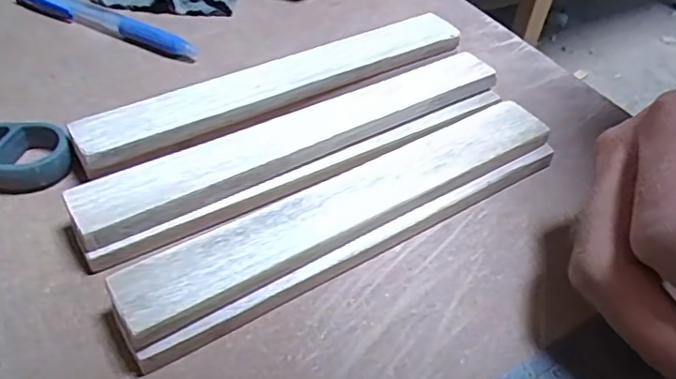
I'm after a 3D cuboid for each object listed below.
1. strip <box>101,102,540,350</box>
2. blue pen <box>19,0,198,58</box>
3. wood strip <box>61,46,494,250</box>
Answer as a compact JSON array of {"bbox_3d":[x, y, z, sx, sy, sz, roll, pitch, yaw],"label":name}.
[{"bbox_3d":[0.008,0.008,0.236,0.192,0.022,0.031,-25,51,-26],"label":"strip"},{"bbox_3d":[-0.138,-0.100,0.338,0.131,0.012,0.011,20,46,17],"label":"blue pen"},{"bbox_3d":[-0.013,-0.024,0.264,0.206,0.020,0.030,-25,51,-26],"label":"wood strip"}]

